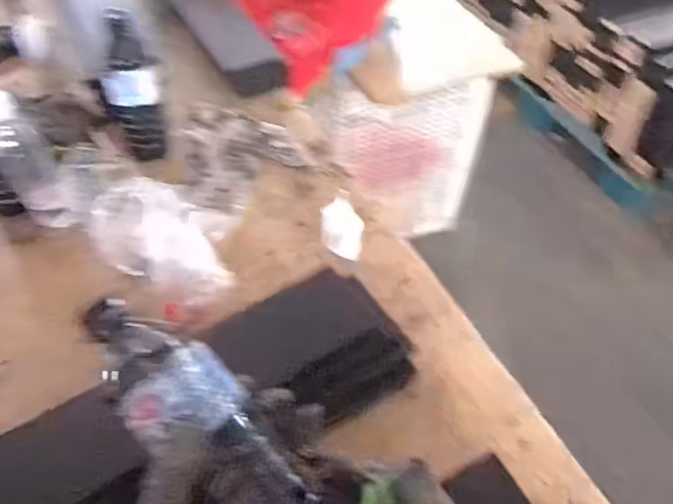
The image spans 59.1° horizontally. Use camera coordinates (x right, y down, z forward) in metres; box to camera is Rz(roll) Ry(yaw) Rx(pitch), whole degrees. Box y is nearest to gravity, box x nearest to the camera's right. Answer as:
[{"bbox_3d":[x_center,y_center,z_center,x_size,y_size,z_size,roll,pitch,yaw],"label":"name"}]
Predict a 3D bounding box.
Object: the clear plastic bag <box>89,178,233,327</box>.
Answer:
[{"bbox_3d":[-0.214,-0.035,0.703,0.221,0.106,0.119,34,56,23],"label":"clear plastic bag"}]

